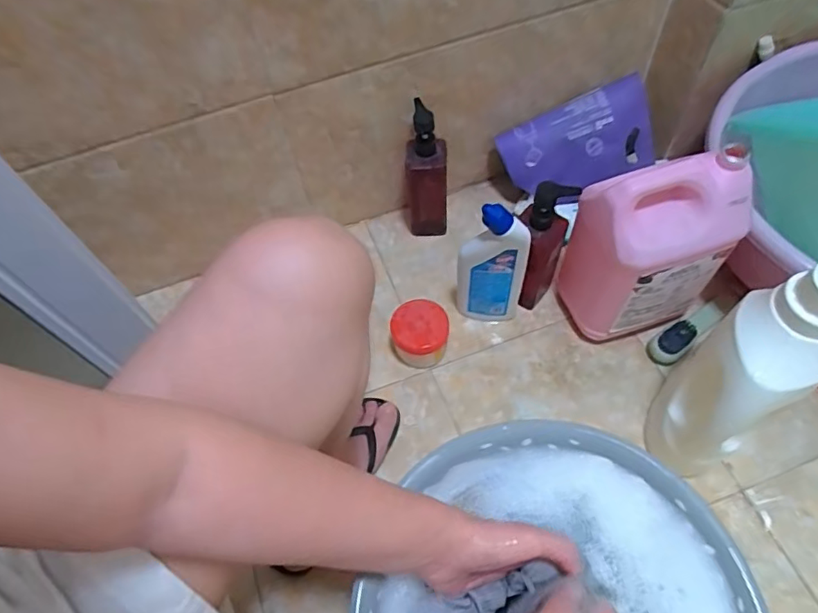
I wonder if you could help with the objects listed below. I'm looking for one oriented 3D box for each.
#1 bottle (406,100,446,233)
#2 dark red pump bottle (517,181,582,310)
[{"bbox_3d":[0.022,-0.167,0.699,0.053,0.192,0.040,-4,59,2],"label":"bottle"},{"bbox_3d":[0.162,-0.070,0.669,0.060,0.198,0.050,-17,60,-5],"label":"dark red pump bottle"}]

